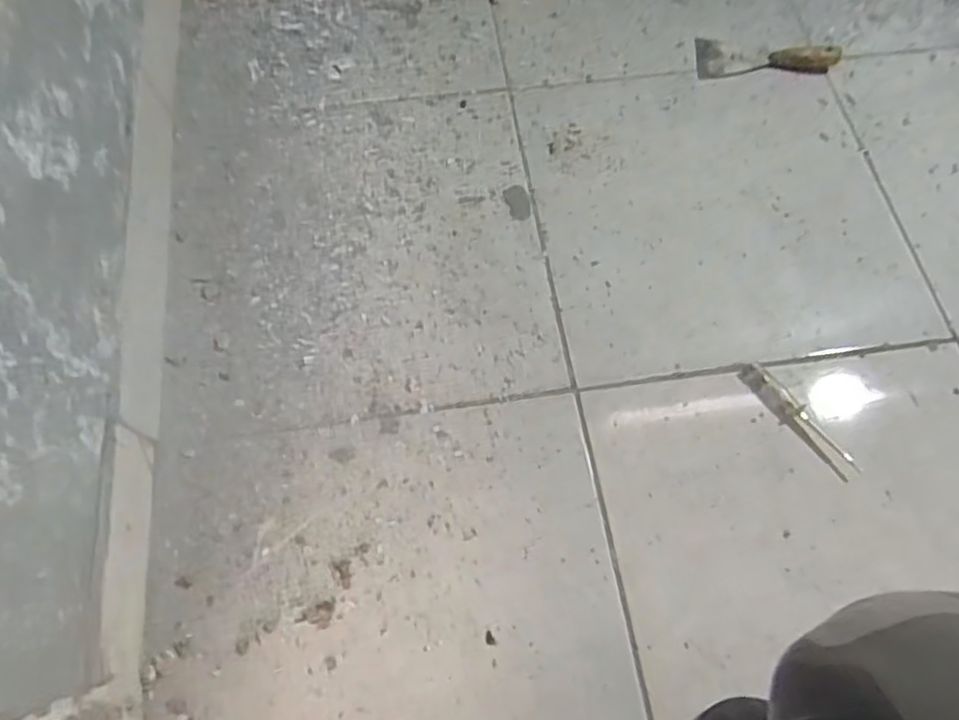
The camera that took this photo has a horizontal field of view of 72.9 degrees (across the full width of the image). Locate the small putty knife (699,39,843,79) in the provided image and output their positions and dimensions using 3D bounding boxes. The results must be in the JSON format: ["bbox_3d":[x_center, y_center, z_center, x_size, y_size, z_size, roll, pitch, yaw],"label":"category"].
[{"bbox_3d":[0.356,-0.383,0.806,0.164,0.023,0.056,1,67,0],"label":"small putty knife"}]

